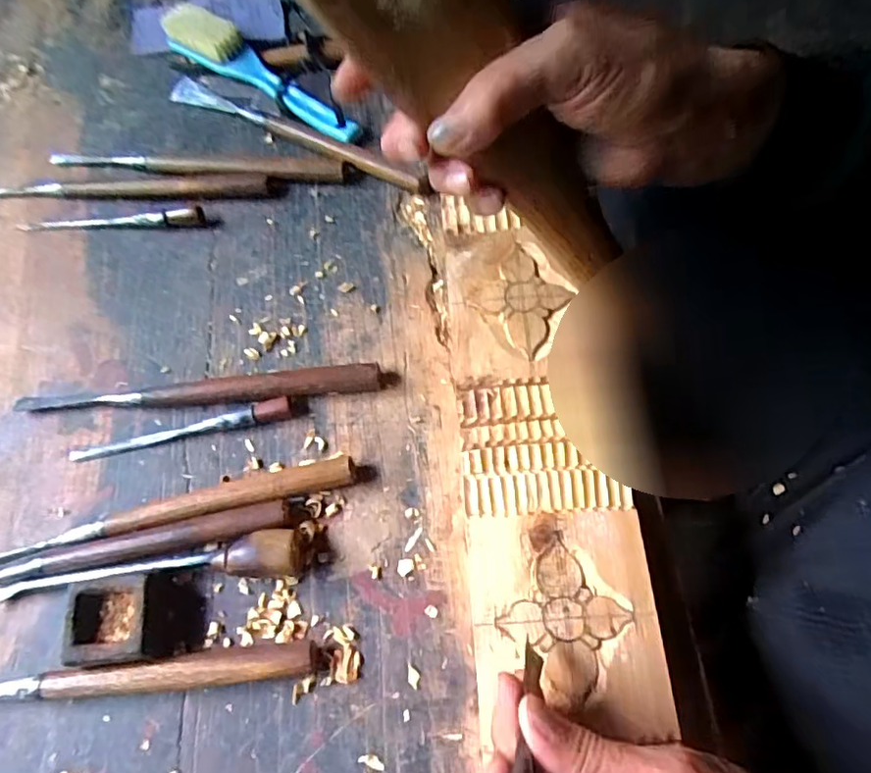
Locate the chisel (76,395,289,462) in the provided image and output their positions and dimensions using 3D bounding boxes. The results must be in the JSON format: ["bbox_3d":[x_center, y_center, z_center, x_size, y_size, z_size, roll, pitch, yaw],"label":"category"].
[{"bbox_3d":[-0.173,0.029,0.389,0.152,0.012,0.012,-11,66,-2],"label":"chisel"}]

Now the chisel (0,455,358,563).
[{"bbox_3d":[-0.173,0.082,0.362,0.249,0.018,0.020,-14,67,-3],"label":"chisel"}]

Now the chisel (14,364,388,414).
[{"bbox_3d":[-0.165,0.001,0.398,0.254,0.016,0.020,-3,66,2],"label":"chisel"}]

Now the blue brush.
[{"bbox_3d":[-0.157,-0.275,0.502,0.237,0.038,0.030,37,73,17],"label":"blue brush"}]

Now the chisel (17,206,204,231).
[{"bbox_3d":[-0.263,-0.135,0.464,0.152,0.011,0.012,-3,66,2],"label":"chisel"}]

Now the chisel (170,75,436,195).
[{"bbox_3d":[-0.123,-0.214,0.489,0.278,0.016,0.022,30,71,15],"label":"chisel"}]

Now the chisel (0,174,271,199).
[{"bbox_3d":[-0.263,-0.165,0.477,0.250,0.013,0.020,1,67,4],"label":"chisel"}]

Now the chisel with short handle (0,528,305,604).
[{"bbox_3d":[-0.175,0.107,0.345,0.197,0.029,0.028,-5,66,1],"label":"chisel with short handle"}]

